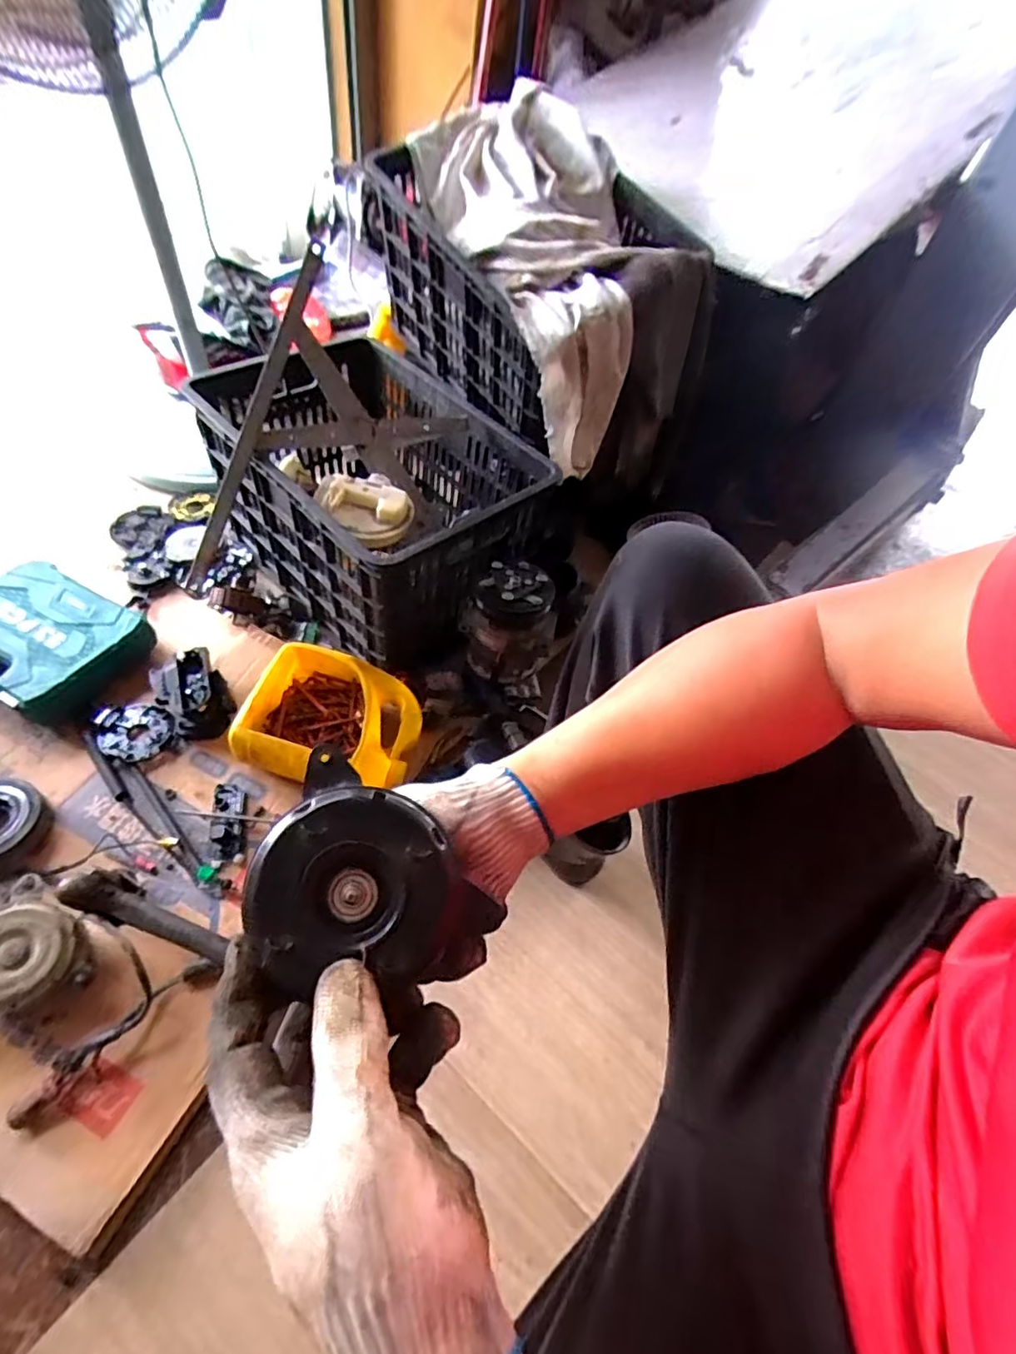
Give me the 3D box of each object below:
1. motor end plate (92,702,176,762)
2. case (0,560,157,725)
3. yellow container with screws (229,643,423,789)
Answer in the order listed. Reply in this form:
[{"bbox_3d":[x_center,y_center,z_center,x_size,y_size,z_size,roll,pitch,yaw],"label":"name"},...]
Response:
[{"bbox_3d":[-0.523,0.074,0.796,0.100,0.023,0.083,19,53,5],"label":"motor end plate"},{"bbox_3d":[-0.664,-0.055,0.824,0.253,0.075,0.198,27,54,11],"label":"case"},{"bbox_3d":[-0.235,0.056,0.788,0.219,0.084,0.184,10,53,-2],"label":"yellow container with screws"}]

